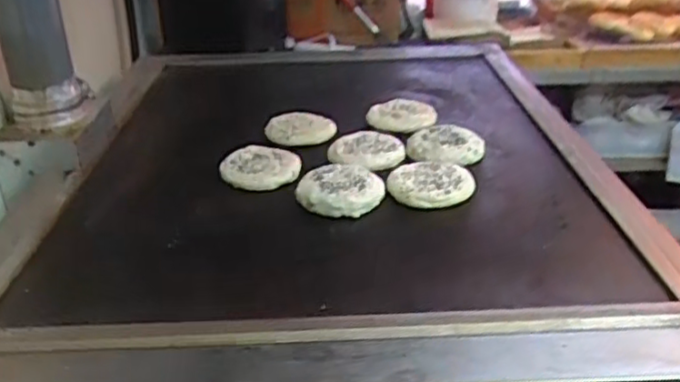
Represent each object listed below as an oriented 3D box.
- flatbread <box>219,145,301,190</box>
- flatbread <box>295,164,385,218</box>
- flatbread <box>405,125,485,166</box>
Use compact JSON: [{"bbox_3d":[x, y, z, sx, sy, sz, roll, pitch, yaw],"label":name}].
[{"bbox_3d":[-0.115,-0.040,1.012,0.119,0.025,0.119,-2,29,1],"label":"flatbread"},{"bbox_3d":[0.000,-0.008,0.927,0.118,0.018,0.121,-2,29,1],"label":"flatbread"},{"bbox_3d":[0.164,-0.077,1.023,0.118,0.004,0.133,4,30,11],"label":"flatbread"}]

